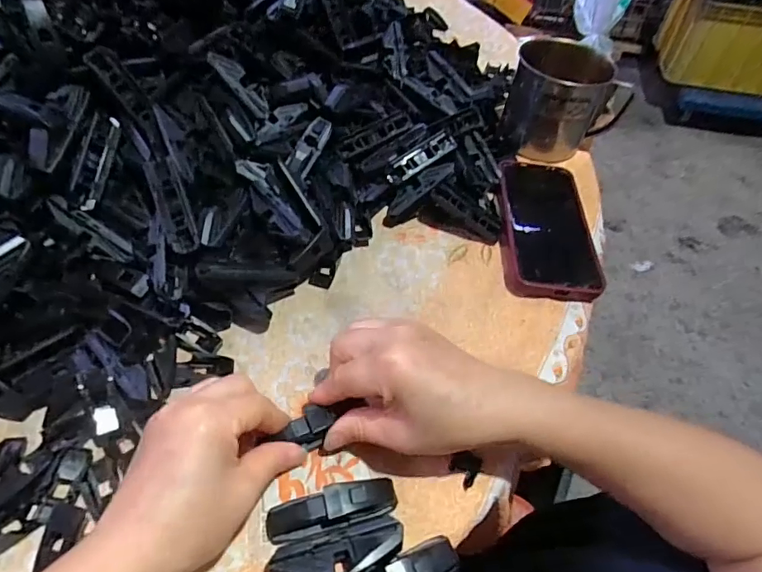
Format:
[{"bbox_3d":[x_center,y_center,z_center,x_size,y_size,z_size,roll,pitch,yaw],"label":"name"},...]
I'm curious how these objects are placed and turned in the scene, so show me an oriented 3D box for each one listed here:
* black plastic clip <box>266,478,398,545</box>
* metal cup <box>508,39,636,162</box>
[{"bbox_3d":[-0.028,0.131,0.280,0.075,0.026,0.023,-8,55,-10],"label":"black plastic clip"},{"bbox_3d":[0.184,-0.190,0.488,0.095,0.092,0.095,2,54,-3],"label":"metal cup"}]

